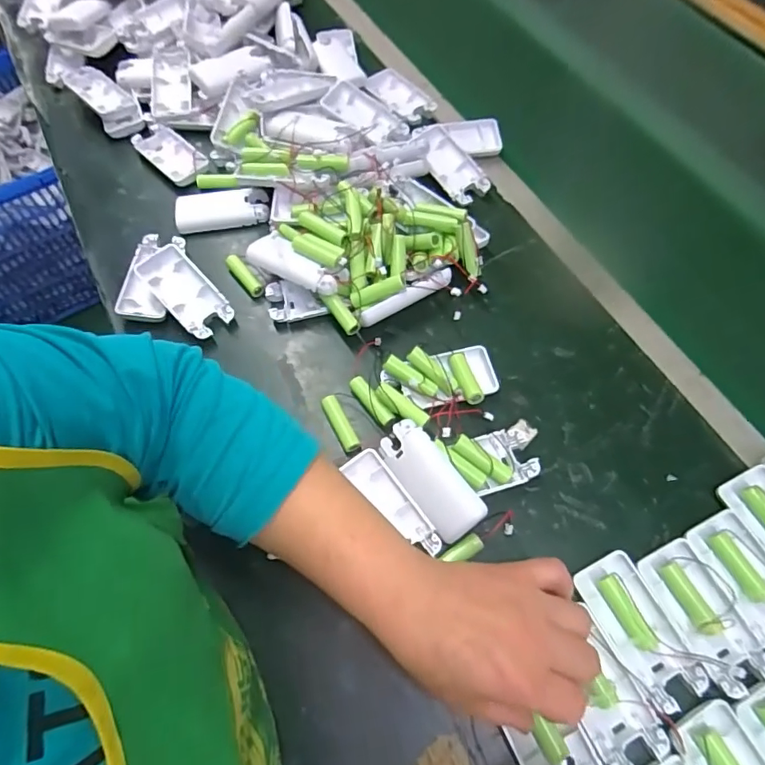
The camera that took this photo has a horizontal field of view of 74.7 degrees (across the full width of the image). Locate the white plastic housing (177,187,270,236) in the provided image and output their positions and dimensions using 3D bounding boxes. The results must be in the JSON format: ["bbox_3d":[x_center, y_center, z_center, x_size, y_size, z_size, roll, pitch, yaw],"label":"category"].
[{"bbox_3d":[-0.167,-0.180,0.518,0.096,0.013,0.054,-5,64,-1],"label":"white plastic housing"}]

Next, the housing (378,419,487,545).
[{"bbox_3d":[0.036,0.073,0.381,0.041,0.011,0.094,-41,71,8],"label":"housing"}]

